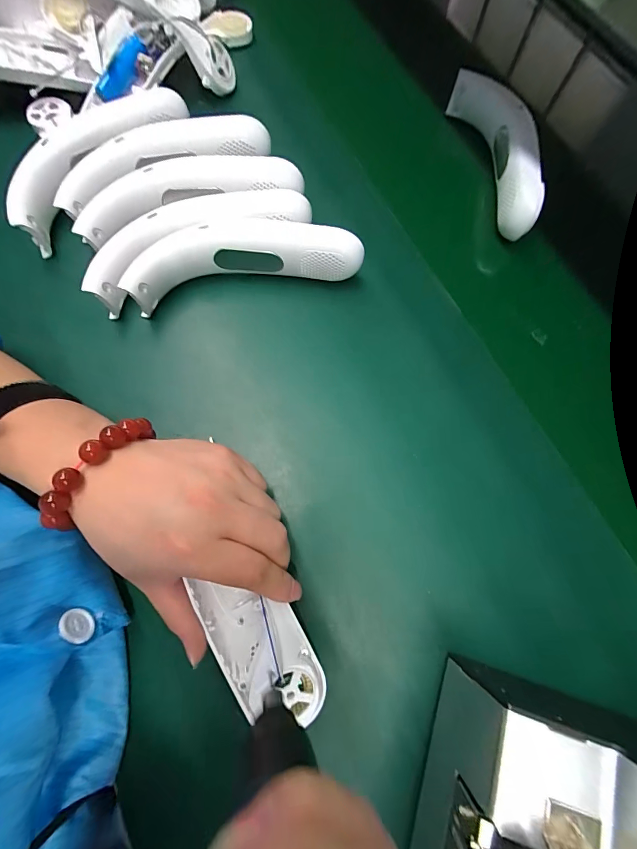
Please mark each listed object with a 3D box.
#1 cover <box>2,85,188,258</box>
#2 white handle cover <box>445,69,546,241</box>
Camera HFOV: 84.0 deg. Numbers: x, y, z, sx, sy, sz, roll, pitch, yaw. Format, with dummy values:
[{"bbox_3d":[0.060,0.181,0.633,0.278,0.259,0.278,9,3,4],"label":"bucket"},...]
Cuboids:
[{"bbox_3d":[-0.207,-0.247,0.329,0.051,0.047,0.192,44,78,9],"label":"cover"},{"bbox_3d":[0.195,-0.283,0.362,0.058,0.045,0.187,-11,76,-5],"label":"white handle cover"}]

